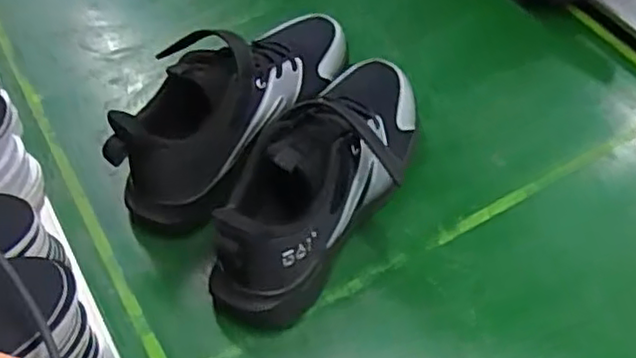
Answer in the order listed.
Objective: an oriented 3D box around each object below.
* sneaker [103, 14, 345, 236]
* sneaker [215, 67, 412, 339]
[{"bbox_3d":[-0.074,-0.080,0.582,0.099,0.099,0.262,31,61,22],"label":"sneaker"},{"bbox_3d":[0.010,-0.005,0.539,0.089,0.124,0.258,23,59,17],"label":"sneaker"}]

